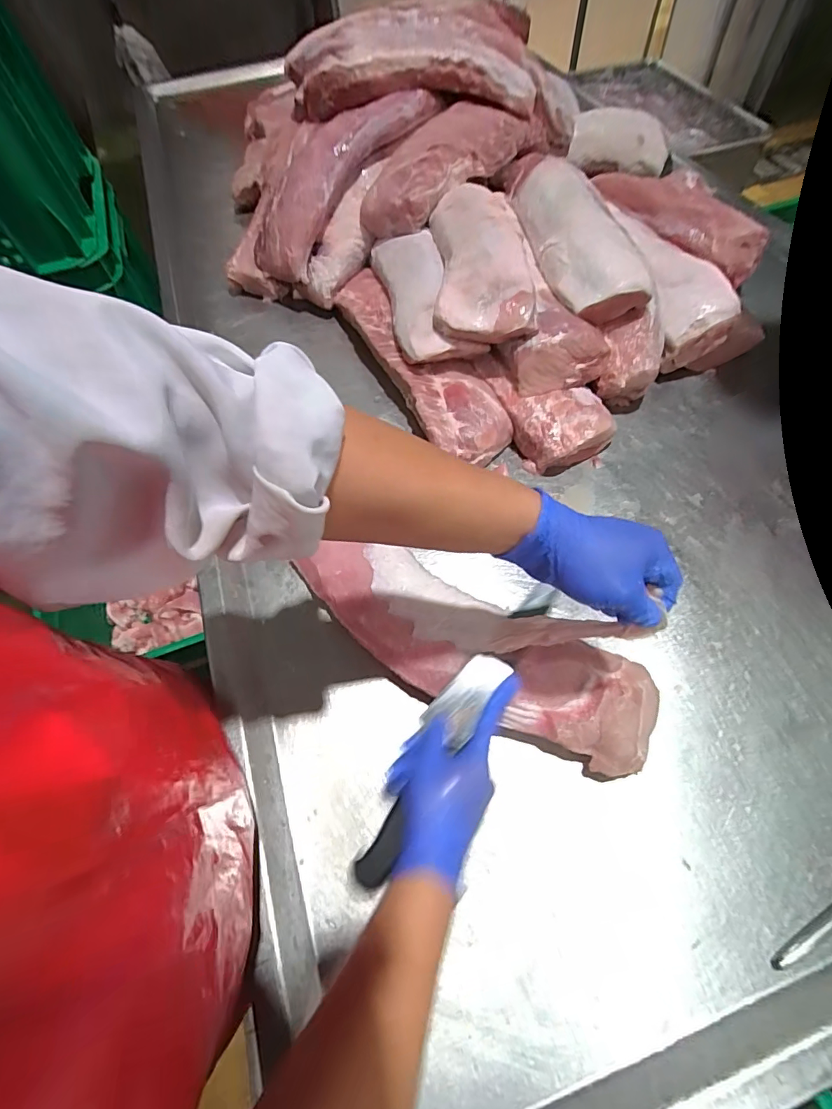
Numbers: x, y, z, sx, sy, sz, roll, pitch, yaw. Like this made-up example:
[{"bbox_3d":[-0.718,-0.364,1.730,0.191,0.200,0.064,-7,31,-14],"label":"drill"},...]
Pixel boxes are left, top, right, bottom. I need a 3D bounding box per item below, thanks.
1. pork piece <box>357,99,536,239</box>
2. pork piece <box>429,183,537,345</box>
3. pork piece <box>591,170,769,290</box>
[{"bbox_3d":[0.054,-0.681,0.811,0.135,0.070,0.371,33,68,19],"label":"pork piece"},{"bbox_3d":[0.095,-0.449,0.686,0.140,0.058,0.342,-2,62,2],"label":"pork piece"},{"bbox_3d":[0.433,-0.575,0.796,0.116,0.081,0.328,-31,64,-13],"label":"pork piece"}]

